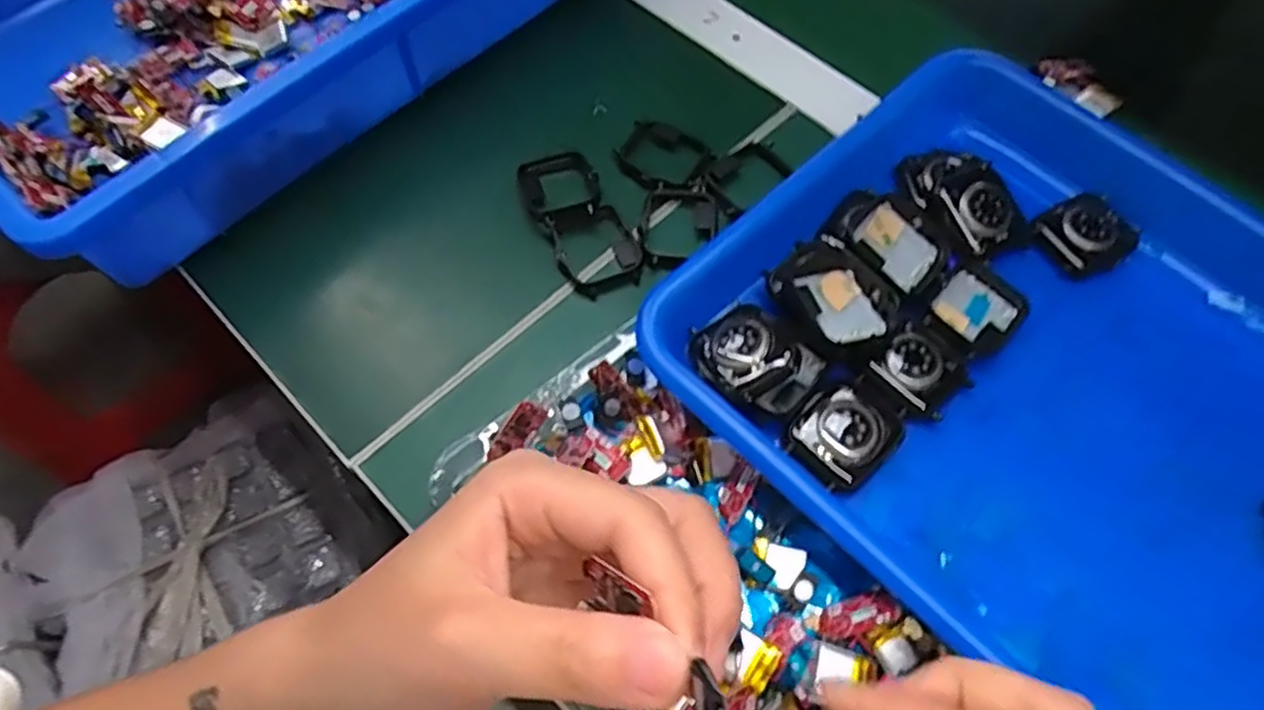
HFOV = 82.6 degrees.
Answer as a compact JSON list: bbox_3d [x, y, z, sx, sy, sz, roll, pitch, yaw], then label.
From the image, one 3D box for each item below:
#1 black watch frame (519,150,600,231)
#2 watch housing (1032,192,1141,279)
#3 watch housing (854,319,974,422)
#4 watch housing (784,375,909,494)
[{"bbox_3d":[-0.035,-0.083,0.362,0.037,0.013,0.046,-20,61,-12],"label":"black watch frame"},{"bbox_3d":[0.209,-0.056,0.331,0.041,0.010,0.036,-28,66,-15],"label":"watch housing"},{"bbox_3d":[0.118,0.006,0.297,0.036,0.012,0.038,38,68,17],"label":"watch housing"},{"bbox_3d":[0.085,0.030,0.287,0.036,0.009,0.044,41,69,19],"label":"watch housing"}]

